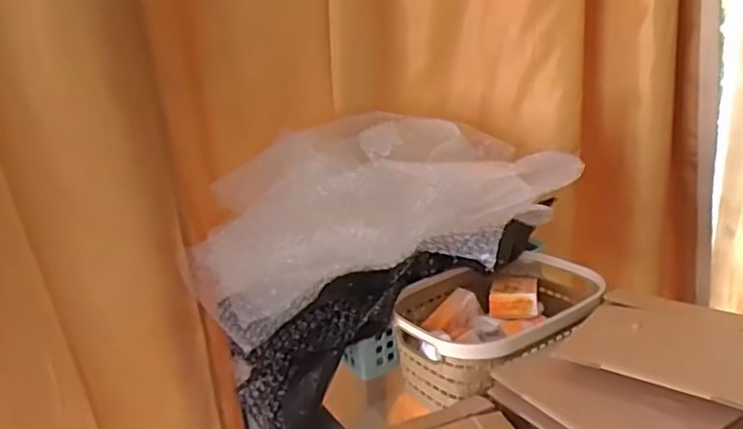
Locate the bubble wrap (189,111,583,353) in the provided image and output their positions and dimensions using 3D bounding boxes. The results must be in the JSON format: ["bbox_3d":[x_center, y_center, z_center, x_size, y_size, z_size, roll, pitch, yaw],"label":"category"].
[{"bbox_3d":[0.003,-0.007,0.738,0.423,0.164,0.282,-9,18,-11],"label":"bubble wrap"}]

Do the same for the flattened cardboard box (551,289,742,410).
[{"bbox_3d":[0.263,0.108,0.524,0.158,0.008,0.165,9,19,36],"label":"flattened cardboard box"}]

